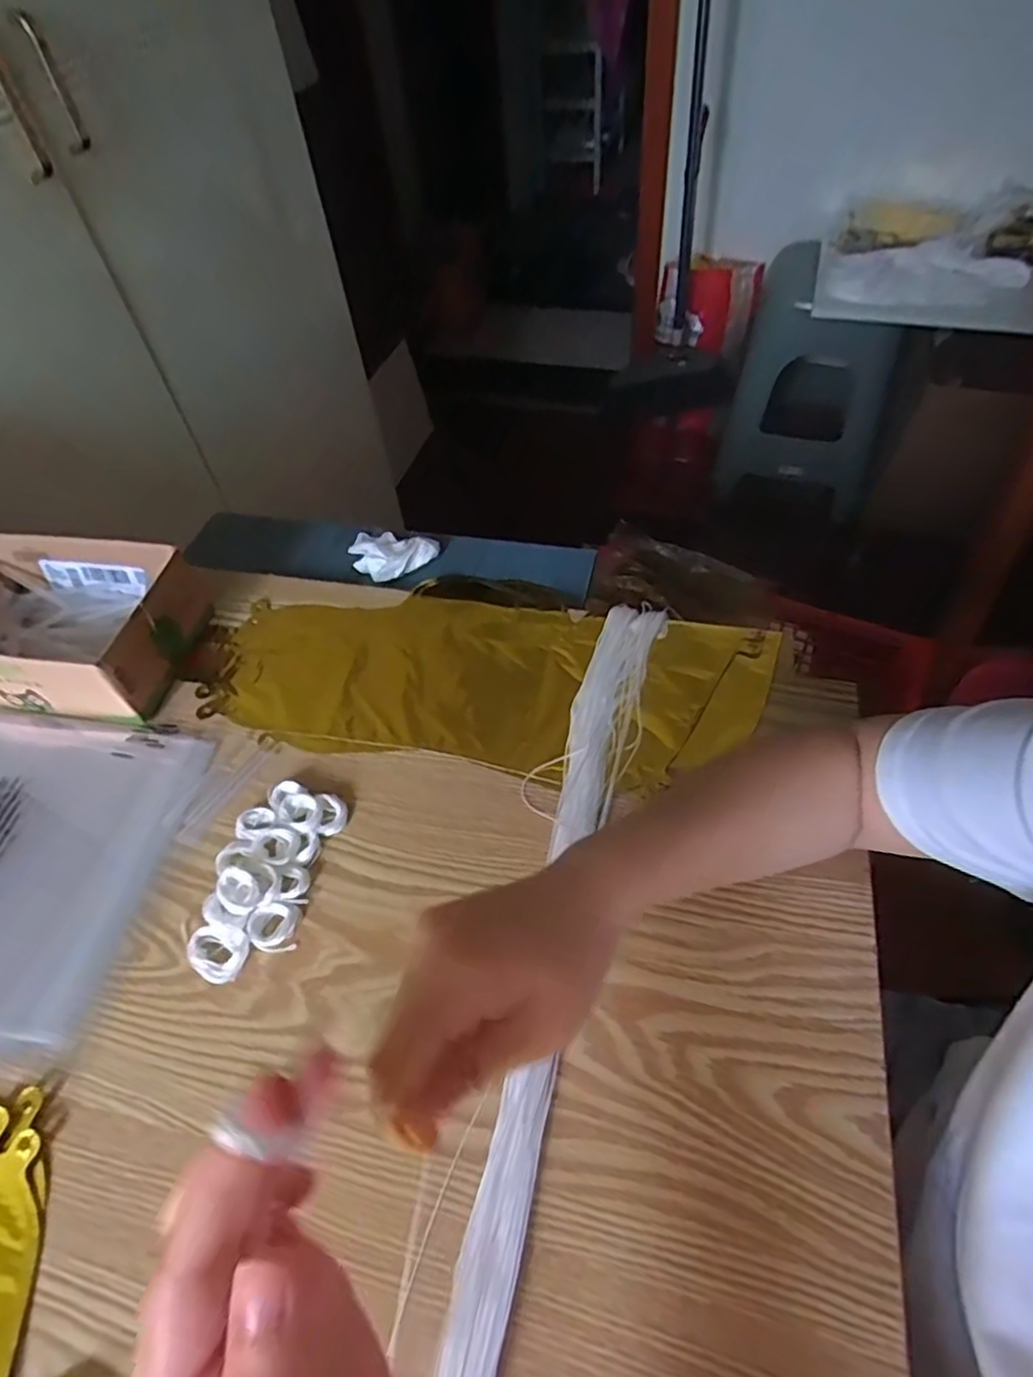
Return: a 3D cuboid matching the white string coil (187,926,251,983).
[{"bbox_3d":[-0.177,0.156,0.401,0.037,0.008,0.030,11,54,13],"label":"white string coil"}]

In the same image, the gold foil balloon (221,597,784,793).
[{"bbox_3d":[-0.025,-0.011,0.511,0.410,0.008,0.155,8,53,11],"label":"gold foil balloon"}]

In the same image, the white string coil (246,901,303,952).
[{"bbox_3d":[-0.147,0.143,0.407,0.029,0.010,0.028,-3,52,3],"label":"white string coil"}]

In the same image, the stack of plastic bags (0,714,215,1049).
[{"bbox_3d":[-0.352,0.110,0.458,0.235,0.008,0.211,4,52,8],"label":"stack of plastic bags"}]

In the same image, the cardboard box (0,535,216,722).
[{"bbox_3d":[-0.364,-0.050,0.543,0.198,0.070,0.134,6,53,10],"label":"cardboard box"}]

